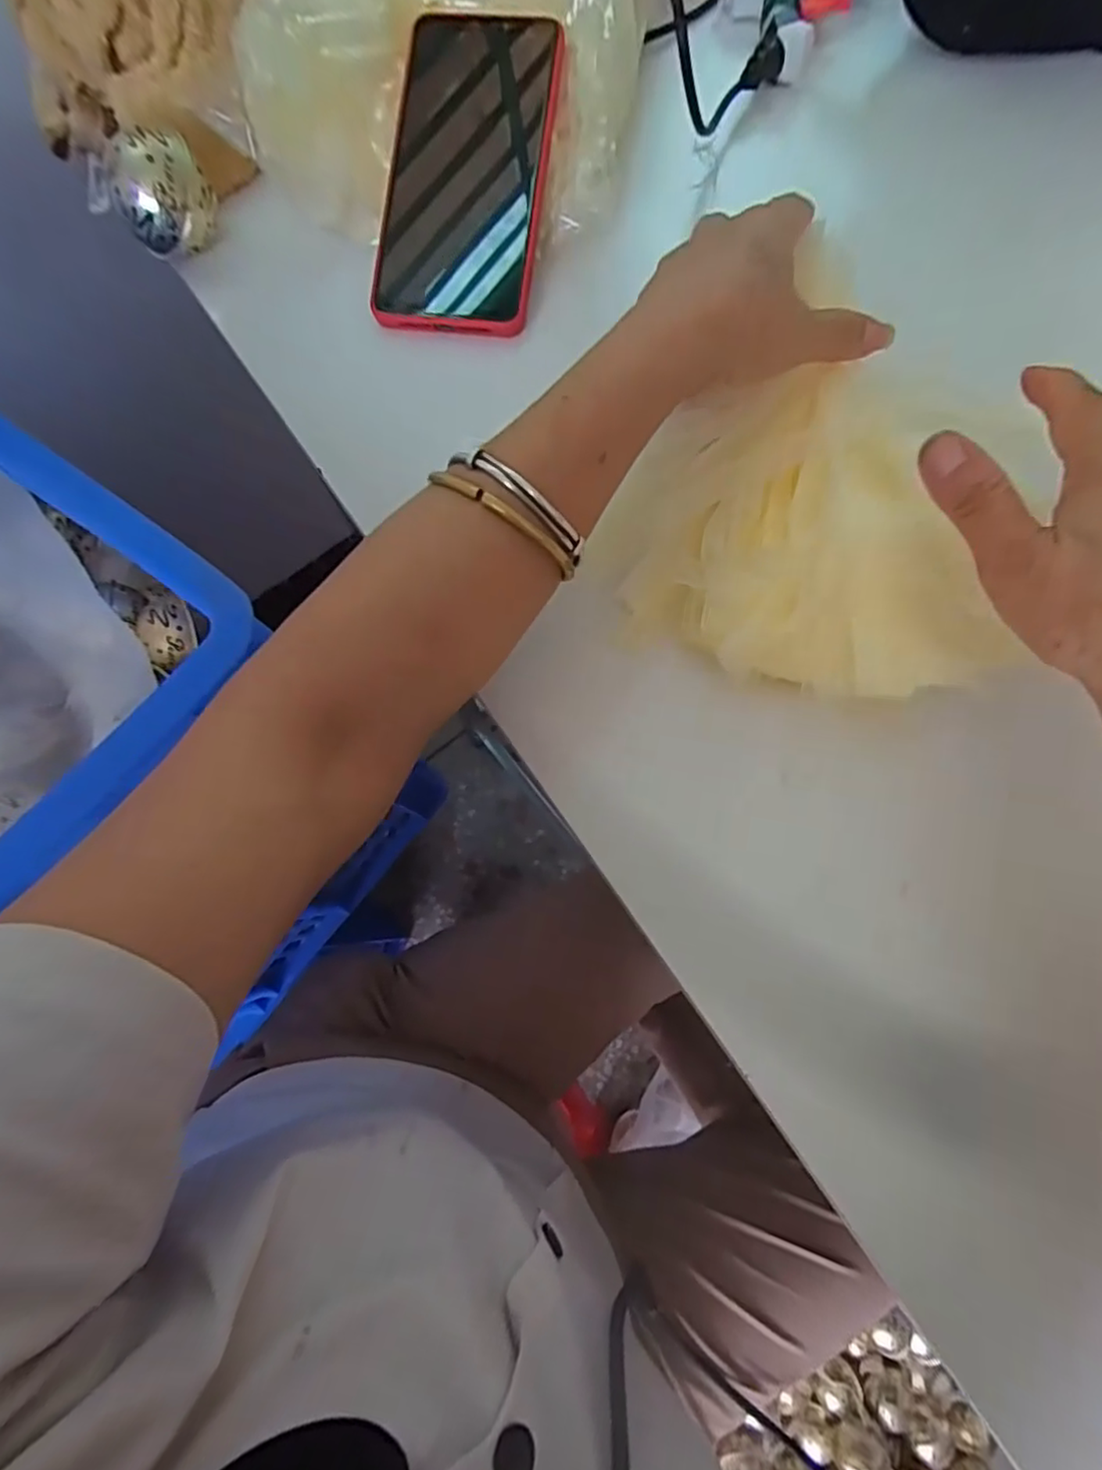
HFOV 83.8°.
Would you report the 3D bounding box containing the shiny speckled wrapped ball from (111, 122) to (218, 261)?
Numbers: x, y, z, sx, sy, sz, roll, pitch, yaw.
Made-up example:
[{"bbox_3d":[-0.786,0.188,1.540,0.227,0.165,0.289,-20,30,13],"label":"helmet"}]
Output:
[{"bbox_3d":[-0.227,-0.317,0.355,0.050,0.049,0.062,-30,73,-10],"label":"shiny speckled wrapped ball"}]

